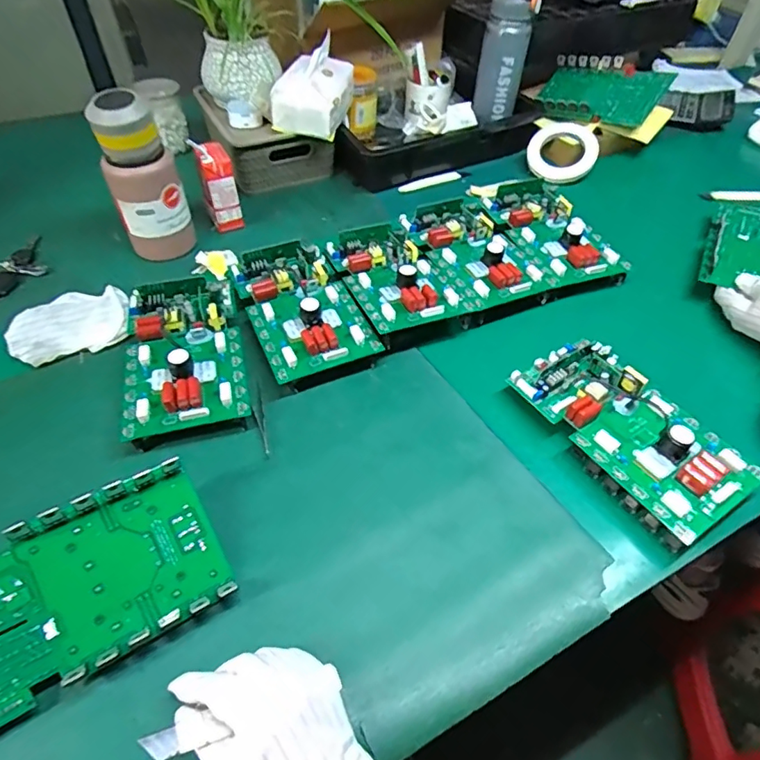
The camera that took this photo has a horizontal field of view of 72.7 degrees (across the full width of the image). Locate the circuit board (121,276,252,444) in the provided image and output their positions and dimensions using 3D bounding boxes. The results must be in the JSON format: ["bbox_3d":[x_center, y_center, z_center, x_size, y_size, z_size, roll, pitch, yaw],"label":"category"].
[{"bbox_3d":[-0.220,-0.030,0.579,0.127,0.052,0.207,-13,52,-11],"label":"circuit board"}]

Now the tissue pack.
[{"bbox_3d":[-0.101,-0.459,0.813,0.098,0.090,0.148,14,51,10],"label":"tissue pack"}]

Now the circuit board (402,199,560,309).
[{"bbox_3d":[0.127,-0.184,0.700,0.121,0.031,0.207,-20,54,-16],"label":"circuit board"}]

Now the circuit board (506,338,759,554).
[{"bbox_3d":[0.252,0.047,0.528,0.117,0.045,0.228,-27,56,-21],"label":"circuit board"}]

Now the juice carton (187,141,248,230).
[{"bbox_3d":[-0.236,-0.283,0.756,0.050,0.115,0.048,-17,53,-14],"label":"juice carton"}]

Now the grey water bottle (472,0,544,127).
[{"bbox_3d":[0.214,-0.552,0.877,0.088,0.187,0.073,-7,51,-7],"label":"grey water bottle"}]

